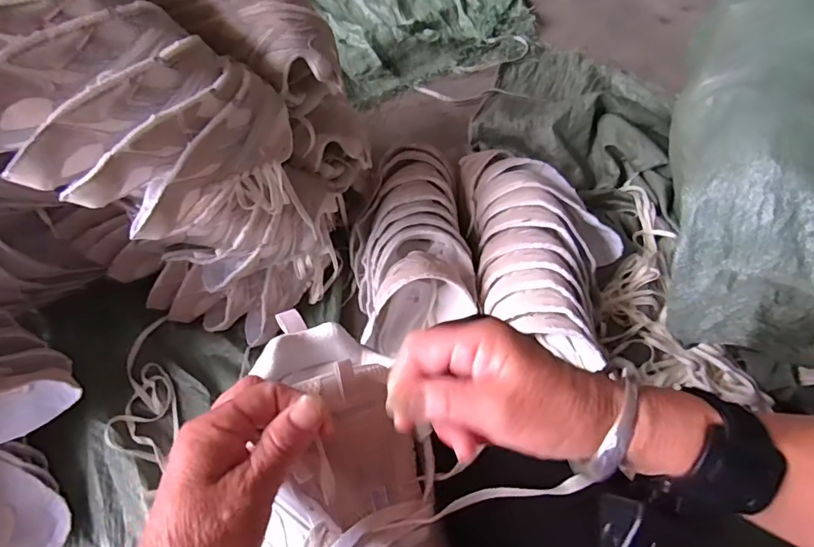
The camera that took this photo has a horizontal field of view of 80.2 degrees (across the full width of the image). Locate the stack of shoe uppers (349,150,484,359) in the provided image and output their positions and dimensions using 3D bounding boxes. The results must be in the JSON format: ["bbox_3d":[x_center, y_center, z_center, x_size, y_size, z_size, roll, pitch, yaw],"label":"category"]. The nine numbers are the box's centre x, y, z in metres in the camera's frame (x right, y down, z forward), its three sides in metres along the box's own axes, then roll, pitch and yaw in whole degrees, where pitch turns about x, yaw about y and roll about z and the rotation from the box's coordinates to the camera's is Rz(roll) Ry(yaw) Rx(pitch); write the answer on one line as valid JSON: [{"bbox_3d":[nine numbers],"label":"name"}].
[{"bbox_3d":[0.002,-0.066,0.767,0.187,0.102,0.334,-8,63,-3],"label":"stack of shoe uppers"}]

